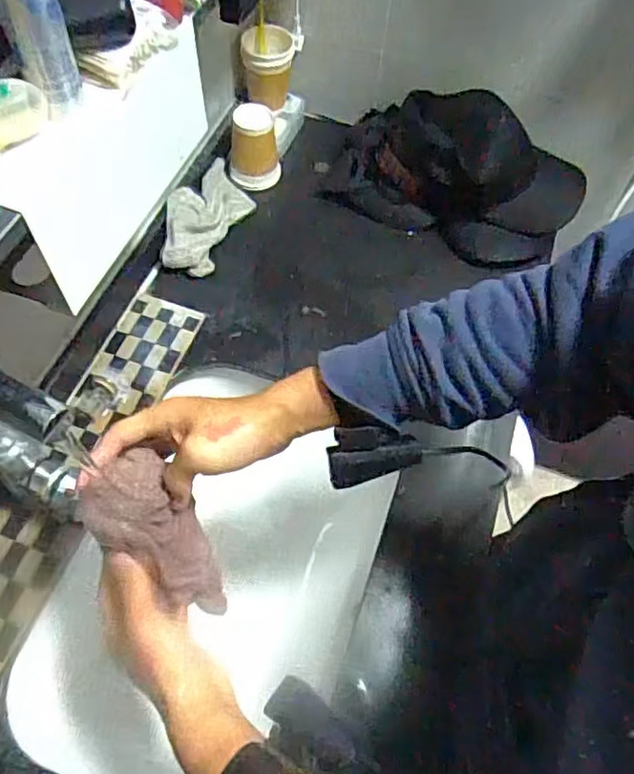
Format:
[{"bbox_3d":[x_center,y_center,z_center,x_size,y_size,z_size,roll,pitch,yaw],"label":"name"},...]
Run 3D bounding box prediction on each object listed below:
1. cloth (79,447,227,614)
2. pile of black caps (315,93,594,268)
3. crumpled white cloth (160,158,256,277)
[{"bbox_3d":[-0.122,0.133,0.516,0.041,0.181,0.071,17,54,44],"label":"cloth"},{"bbox_3d":[0.186,-0.295,0.842,0.324,0.124,0.161,23,61,9],"label":"pile of black caps"},{"bbox_3d":[-0.145,-0.233,0.824,0.080,0.049,0.190,18,60,6],"label":"crumpled white cloth"}]

